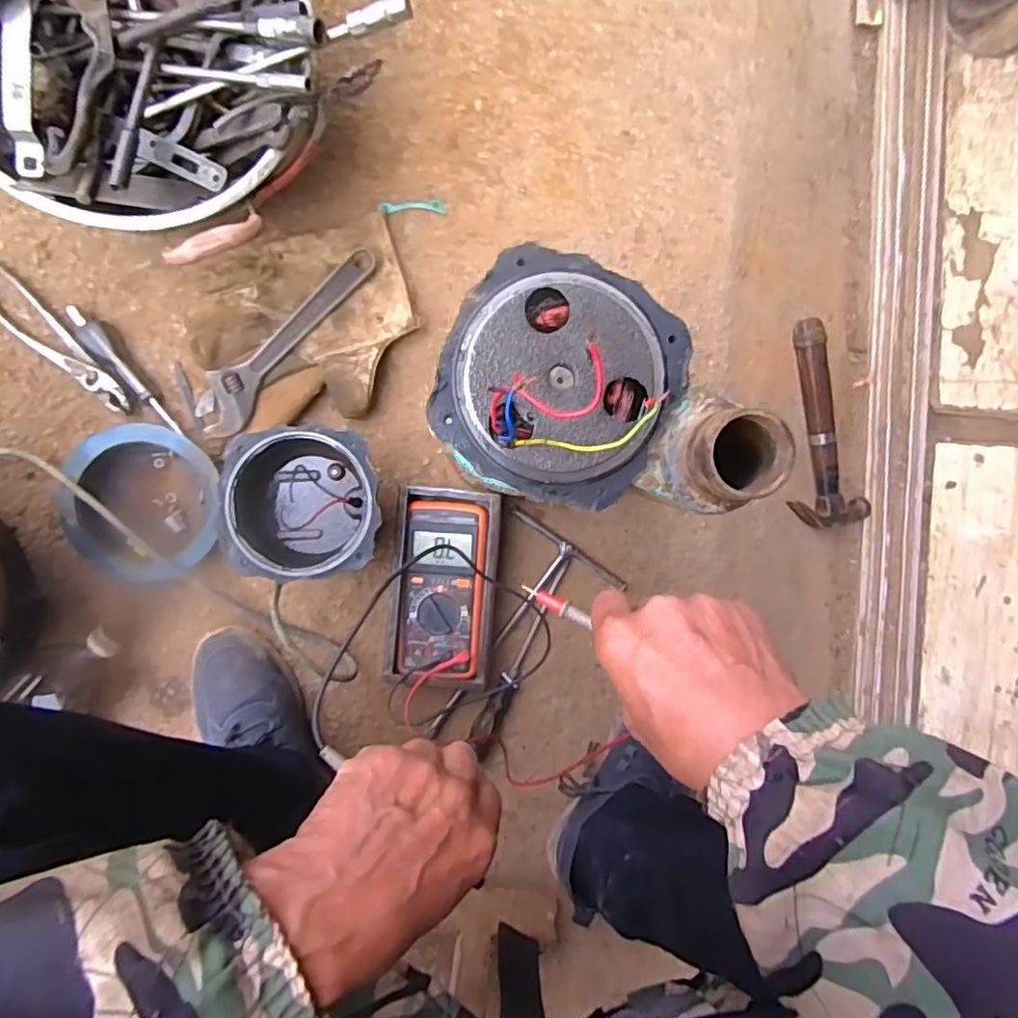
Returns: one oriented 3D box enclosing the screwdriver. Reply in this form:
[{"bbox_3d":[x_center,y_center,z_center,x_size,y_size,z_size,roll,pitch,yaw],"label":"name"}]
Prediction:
[{"bbox_3d":[-0.395,-0.142,0.641,0.023,0.016,0.158,-42,96,-1],"label":"screwdriver"}]

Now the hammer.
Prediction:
[{"bbox_3d":[0.391,-0.101,0.746,0.109,0.033,0.241,-2,94,-5],"label":"hammer"}]

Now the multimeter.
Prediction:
[{"bbox_3d":[-0.068,0.080,0.650,0.104,0.046,0.200,6,91,-5],"label":"multimeter"}]

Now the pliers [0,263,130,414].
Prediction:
[{"bbox_3d":[-0.463,-0.168,0.634,0.042,0.019,0.192,-43,96,-1],"label":"pliers"}]

